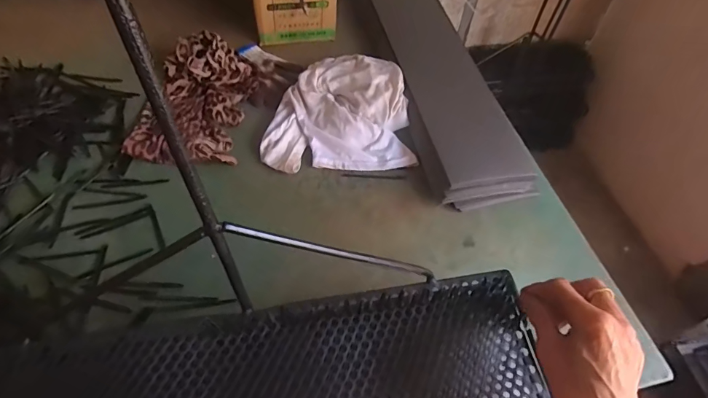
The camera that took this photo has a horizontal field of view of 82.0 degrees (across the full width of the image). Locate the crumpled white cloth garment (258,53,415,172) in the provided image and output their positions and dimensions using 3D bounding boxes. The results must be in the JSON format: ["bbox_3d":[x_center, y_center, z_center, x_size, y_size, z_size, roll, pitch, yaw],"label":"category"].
[{"bbox_3d":[-0.035,-0.164,0.718,0.252,0.065,0.259,-3,54,-8],"label":"crumpled white cloth garment"}]

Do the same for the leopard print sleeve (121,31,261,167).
[{"bbox_3d":[-0.272,-0.171,0.685,0.179,0.077,0.238,6,53,-1],"label":"leopard print sleeve"}]

